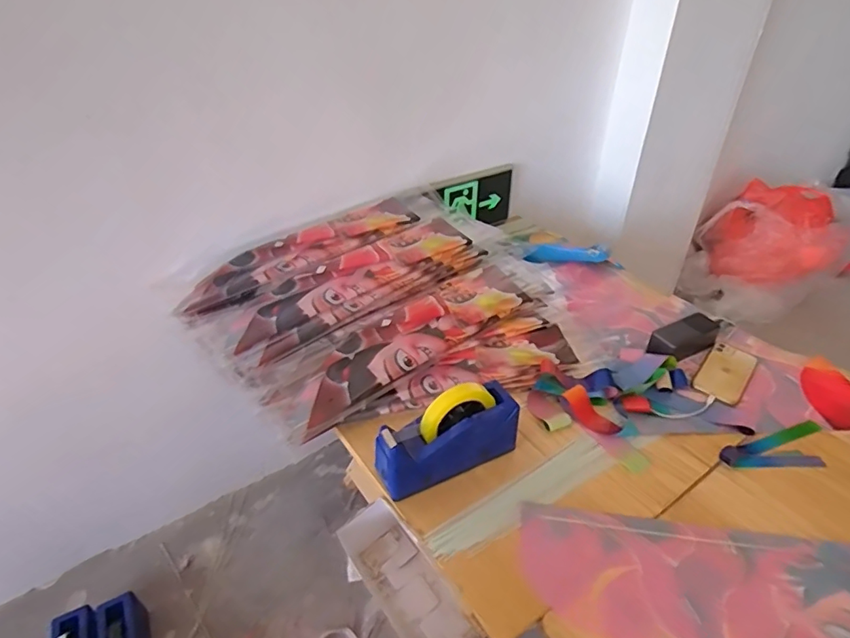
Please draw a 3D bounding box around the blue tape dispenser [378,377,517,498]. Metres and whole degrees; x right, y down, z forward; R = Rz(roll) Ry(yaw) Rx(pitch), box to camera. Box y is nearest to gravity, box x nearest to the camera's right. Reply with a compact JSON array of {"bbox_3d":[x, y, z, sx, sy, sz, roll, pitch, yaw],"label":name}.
[{"bbox_3d":[0.032,0.160,0.711,0.201,0.131,0.056,-17,39,-22],"label":"blue tape dispenser"}]

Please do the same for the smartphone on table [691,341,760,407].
[{"bbox_3d":[0.542,0.095,0.917,0.078,0.007,0.160,27,44,32],"label":"smartphone on table"}]

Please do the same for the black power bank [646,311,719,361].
[{"bbox_3d":[0.489,0.035,0.961,0.150,0.049,0.057,-19,42,-21],"label":"black power bank"}]

